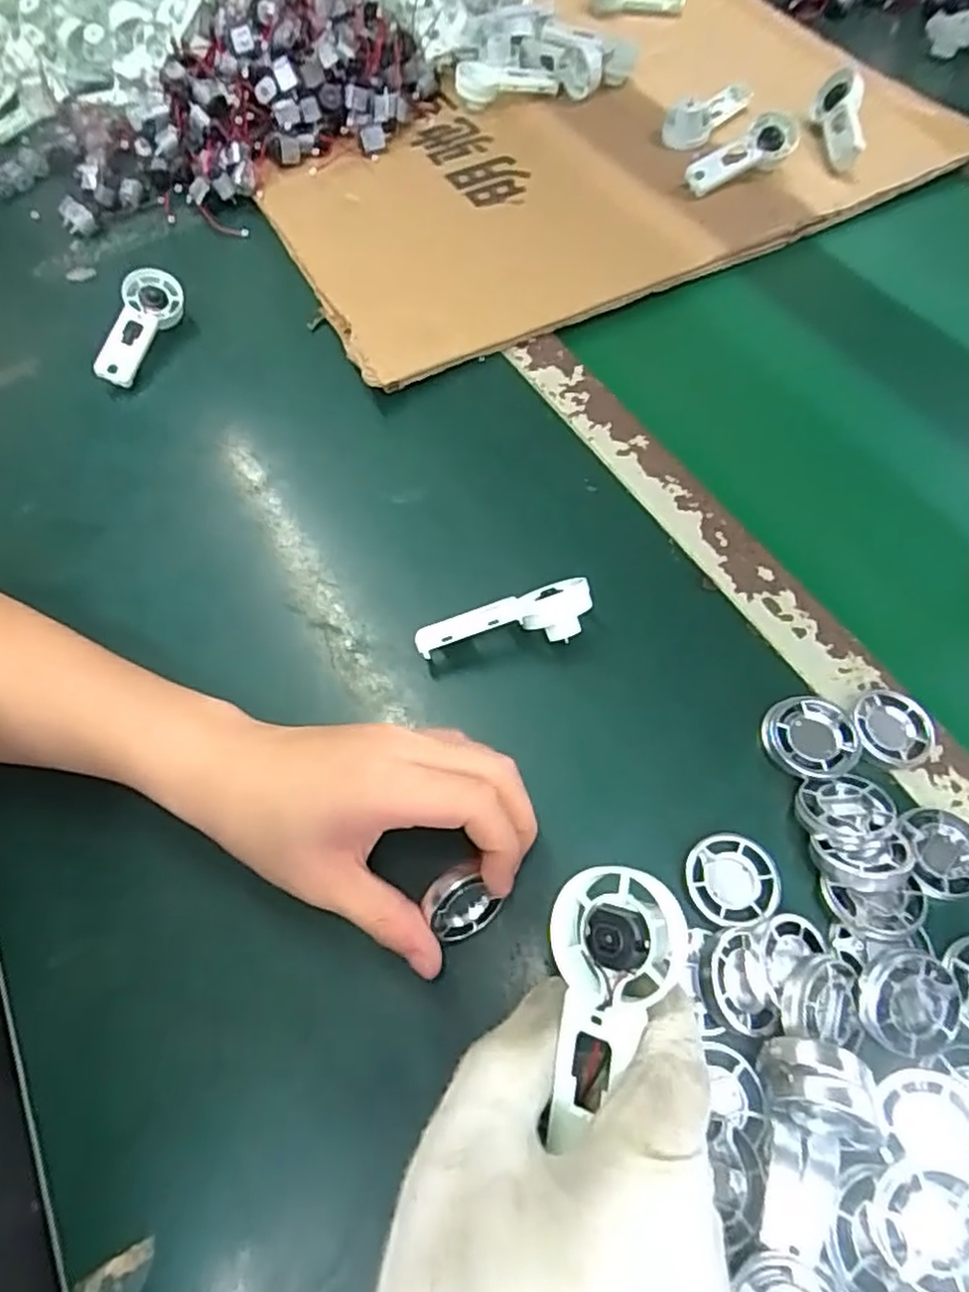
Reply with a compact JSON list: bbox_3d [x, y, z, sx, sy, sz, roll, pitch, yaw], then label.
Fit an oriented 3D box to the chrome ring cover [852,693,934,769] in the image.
[{"bbox_3d":[0.198,0.041,0.337,0.036,0.011,0.039,29,67,17],"label":"chrome ring cover"}]

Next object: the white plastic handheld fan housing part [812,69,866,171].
[{"bbox_3d":[0.293,-0.427,0.565,0.033,0.027,0.087,-1,80,2],"label":"white plastic handheld fan housing part"}]

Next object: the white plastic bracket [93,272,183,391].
[{"bbox_3d":[-0.255,-0.230,0.504,0.030,0.038,0.093,21,65,14],"label":"white plastic bracket"}]

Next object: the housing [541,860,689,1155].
[{"bbox_3d":[0.036,0.102,0.201,0.037,0.019,0.071,11,63,9],"label":"housing"}]

